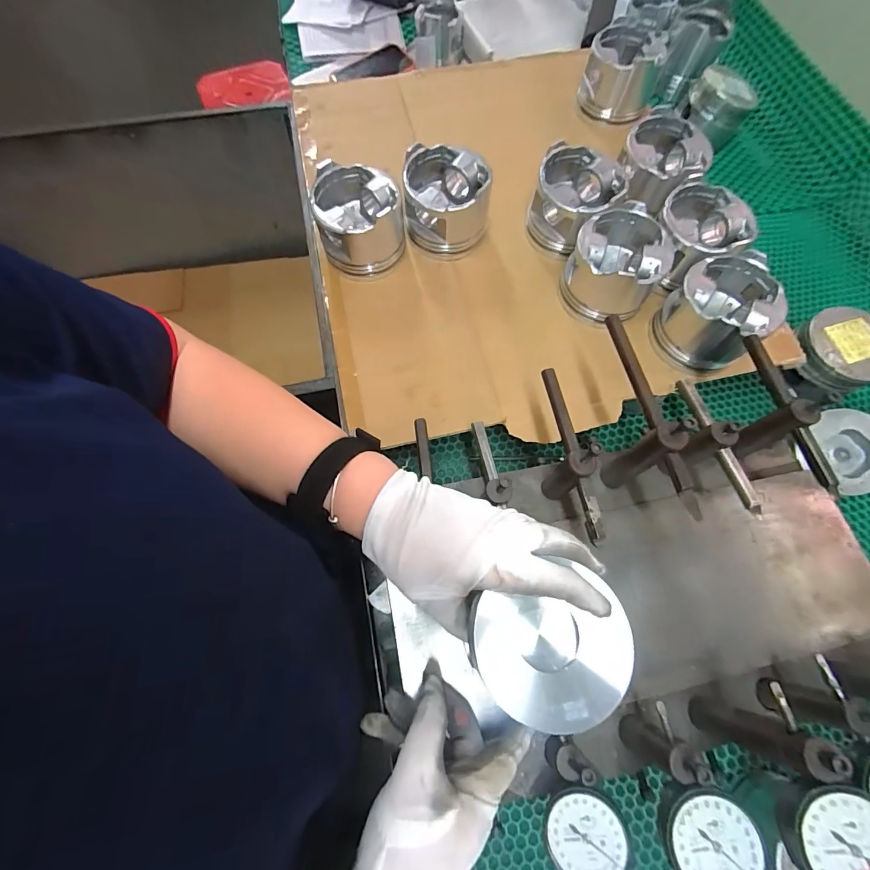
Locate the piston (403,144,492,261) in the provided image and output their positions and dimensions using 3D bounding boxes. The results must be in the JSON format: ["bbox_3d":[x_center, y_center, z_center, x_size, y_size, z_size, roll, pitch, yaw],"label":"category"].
[{"bbox_3d":[0.014,-0.278,0.504,0.101,0.086,0.099,7,70,2],"label":"piston"}]

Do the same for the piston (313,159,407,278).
[{"bbox_3d":[-0.087,-0.249,0.489,0.097,0.091,0.099,0,70,-1],"label":"piston"}]

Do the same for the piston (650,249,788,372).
[{"bbox_3d":[0.311,-0.134,0.456,0.099,0.076,0.094,0,70,-1],"label":"piston"}]

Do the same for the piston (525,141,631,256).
[{"bbox_3d":[0.169,-0.282,0.513,0.099,0.089,0.098,32,72,10],"label":"piston"}]

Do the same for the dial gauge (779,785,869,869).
[{"bbox_3d":[0.223,0.221,0.222,0.053,0.022,0.052,0,70,-1],"label":"dial gauge"}]

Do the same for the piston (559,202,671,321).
[{"bbox_3d":[0.206,-0.191,0.480,0.096,0.091,0.097,0,70,-1],"label":"piston"}]

